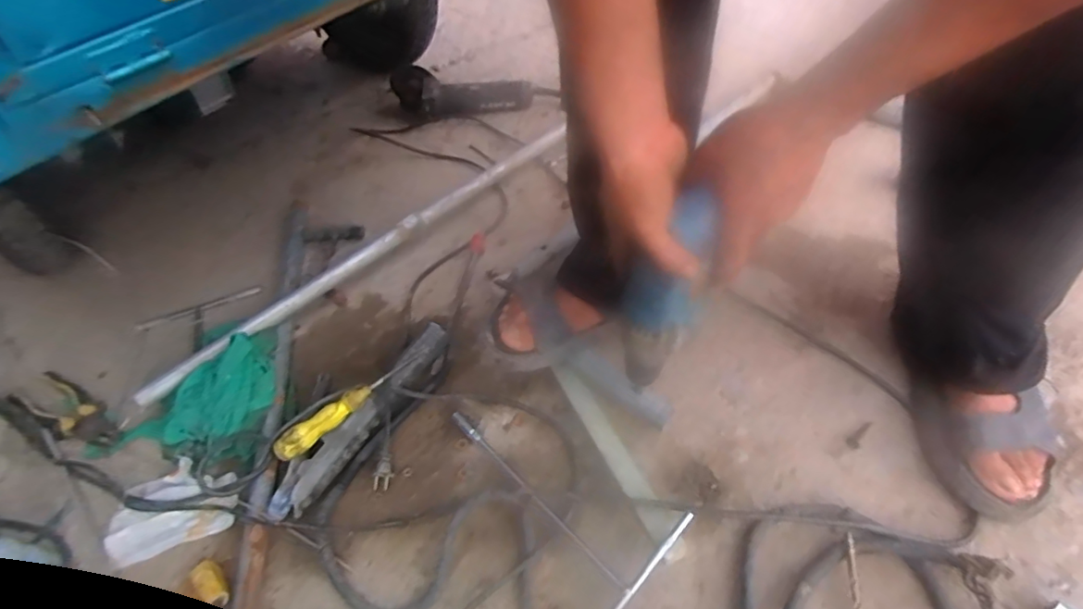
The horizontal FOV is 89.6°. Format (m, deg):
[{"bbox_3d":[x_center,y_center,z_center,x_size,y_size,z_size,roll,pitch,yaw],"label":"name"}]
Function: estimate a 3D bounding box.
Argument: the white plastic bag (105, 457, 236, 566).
[{"bbox_3d":[-0.418,0.226,0.614,0.138,0.024,0.093,-19,50,-12],"label":"white plastic bag"}]

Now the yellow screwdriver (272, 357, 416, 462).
[{"bbox_3d":[-0.231,0.121,0.649,0.179,0.034,0.026,-32,54,-22],"label":"yellow screwdriver"}]

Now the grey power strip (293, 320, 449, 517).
[{"bbox_3d":[-0.206,0.127,0.665,0.032,0.045,0.264,24,55,23],"label":"grey power strip"}]

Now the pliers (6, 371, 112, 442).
[{"bbox_3d":[-0.617,0.131,0.709,0.172,0.022,0.052,19,53,20],"label":"pliers"}]

